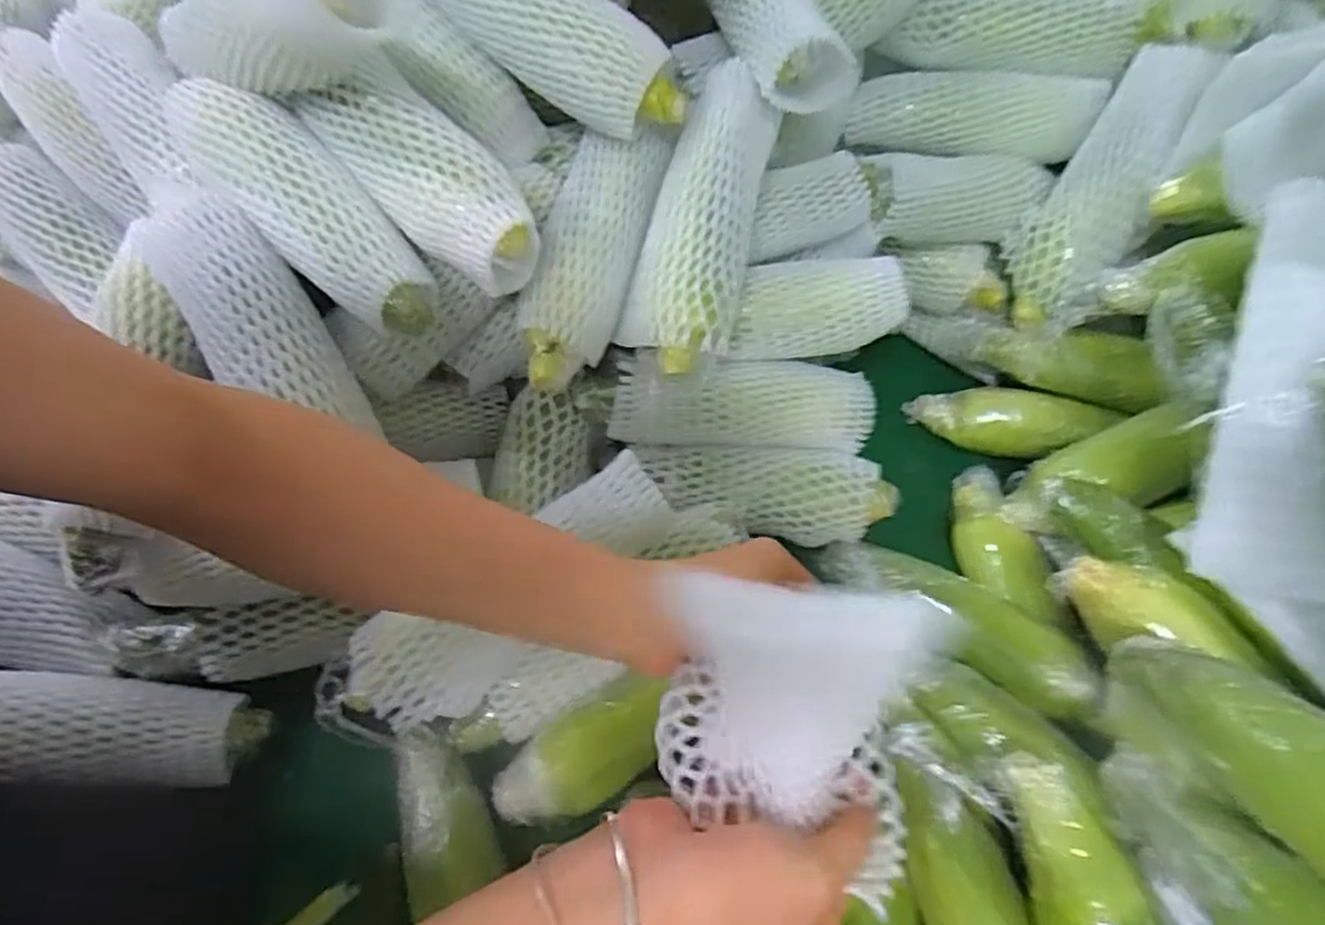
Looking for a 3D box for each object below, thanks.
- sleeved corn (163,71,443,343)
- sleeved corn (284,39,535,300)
[{"bbox_3d":[-0.238,-0.173,0.452,0.065,0.070,0.242,-38,67,-26],"label":"sleeved corn"},{"bbox_3d":[-0.155,-0.184,0.445,0.065,0.057,0.188,-37,66,-25],"label":"sleeved corn"}]

